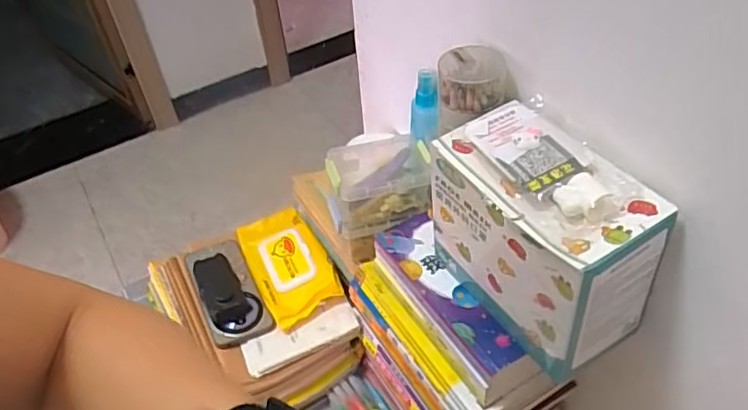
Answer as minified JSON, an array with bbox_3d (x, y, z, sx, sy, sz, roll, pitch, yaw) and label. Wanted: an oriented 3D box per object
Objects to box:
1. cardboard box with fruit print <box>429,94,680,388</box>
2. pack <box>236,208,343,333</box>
[{"bbox_3d":[0.146,0.023,0.553,0.100,0.166,0.194,-27,49,-20],"label":"cardboard box with fruit print"},{"bbox_3d":[-0.124,0.079,0.867,0.093,0.034,0.183,-22,47,-16],"label":"pack"}]

